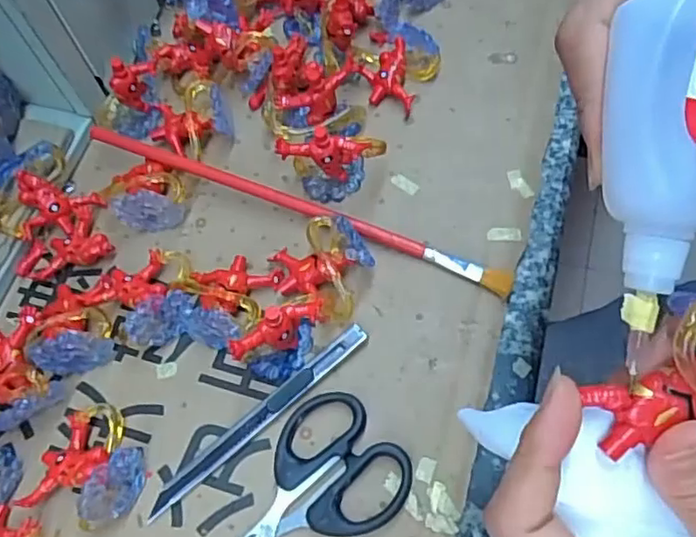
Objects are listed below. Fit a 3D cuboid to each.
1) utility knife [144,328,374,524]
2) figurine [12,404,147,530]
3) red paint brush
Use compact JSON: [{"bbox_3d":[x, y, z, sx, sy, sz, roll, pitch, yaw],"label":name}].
[{"bbox_3d":[-0.043,0.074,0.317,0.133,0.008,0.011,-39,69,-15],"label":"utility knife"},{"bbox_3d":[-0.124,0.092,0.304,0.052,0.029,0.053,-1,65,2],"label":"figurine"},{"bbox_3d":[-0.033,-0.036,0.364,0.258,0.013,0.012,20,67,11],"label":"red paint brush"}]

